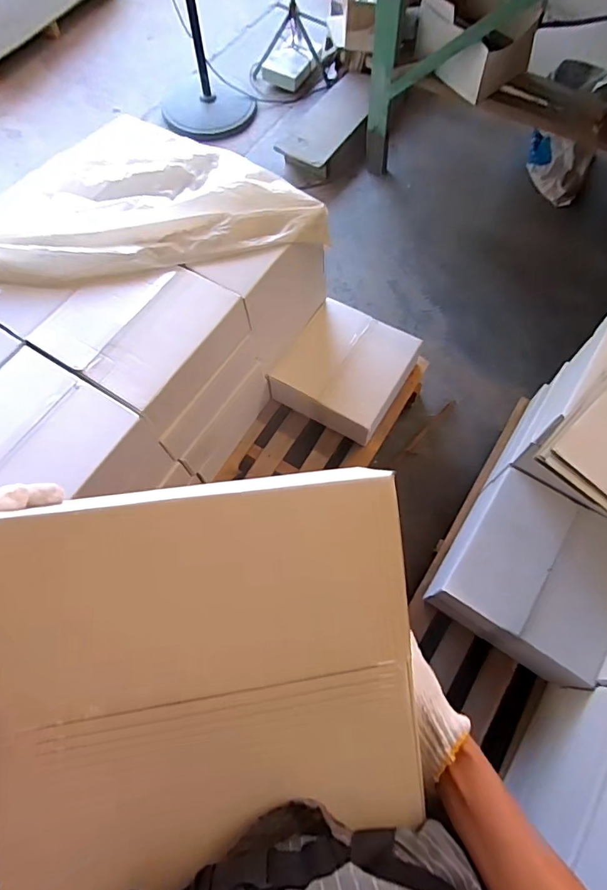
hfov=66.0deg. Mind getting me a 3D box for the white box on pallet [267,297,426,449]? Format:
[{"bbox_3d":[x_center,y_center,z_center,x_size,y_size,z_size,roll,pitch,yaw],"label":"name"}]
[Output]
[{"bbox_3d":[0.116,-0.211,1.324,0.317,0.119,0.315,30,72,12],"label":"white box on pallet"}]

